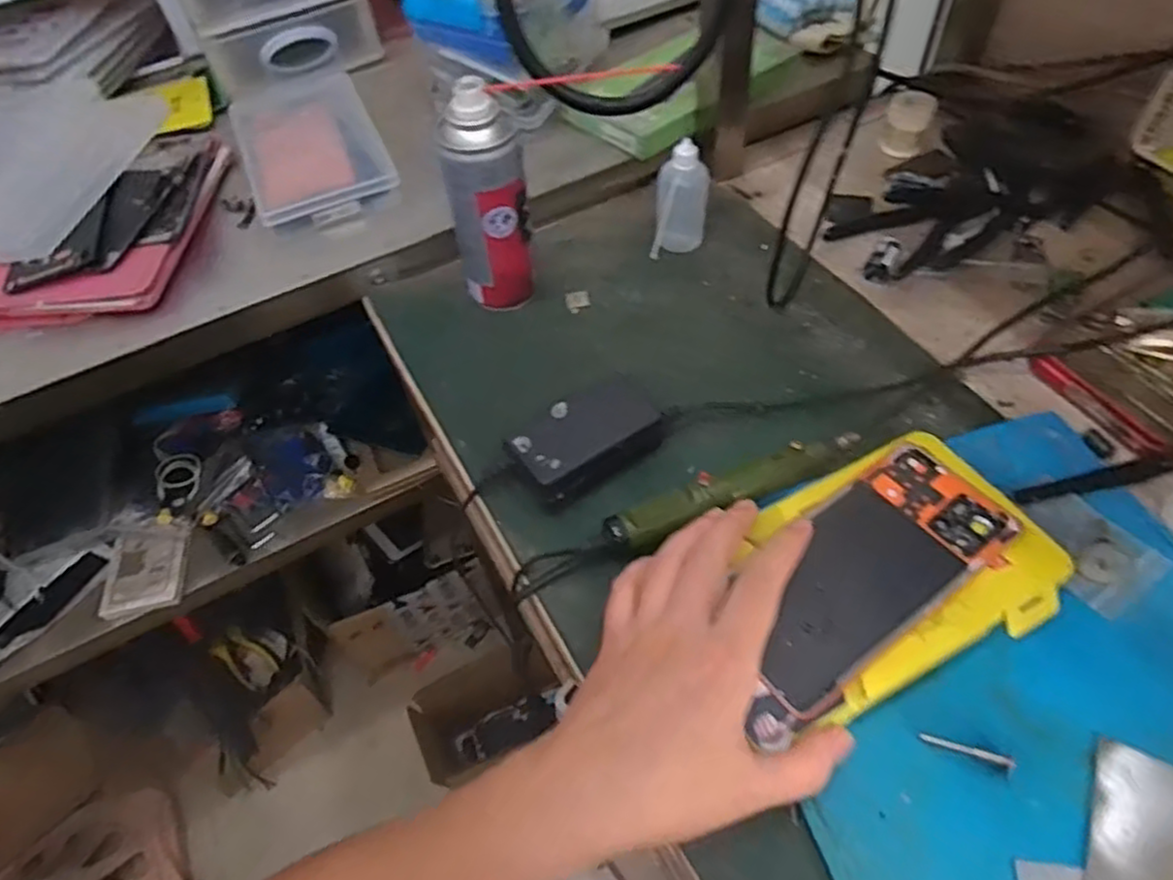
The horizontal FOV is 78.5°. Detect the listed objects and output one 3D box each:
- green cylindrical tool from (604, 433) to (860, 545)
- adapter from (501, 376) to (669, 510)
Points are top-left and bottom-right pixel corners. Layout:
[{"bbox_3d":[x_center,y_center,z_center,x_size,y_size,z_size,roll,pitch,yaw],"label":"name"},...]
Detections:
[{"bbox_3d":[0.086,0.029,0.404,0.158,0.021,0.020,-21,54,-10],"label":"green cylindrical tool"},{"bbox_3d":[0.001,-0.005,0.432,0.092,0.024,0.049,-34,57,-19],"label":"adapter"}]

